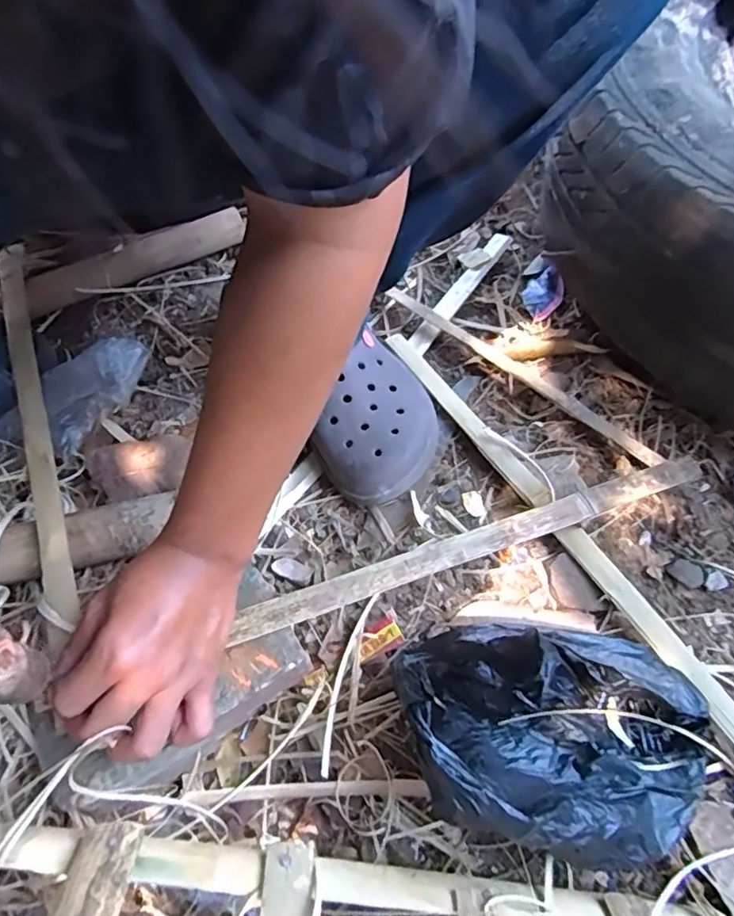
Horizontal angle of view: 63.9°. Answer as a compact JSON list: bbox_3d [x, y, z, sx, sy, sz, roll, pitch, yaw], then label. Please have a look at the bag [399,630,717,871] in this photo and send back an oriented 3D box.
[{"bbox_3d":[0.120,0.171,0.362,0.188,0.100,0.125,1,60,1],"label":"bag"}]

